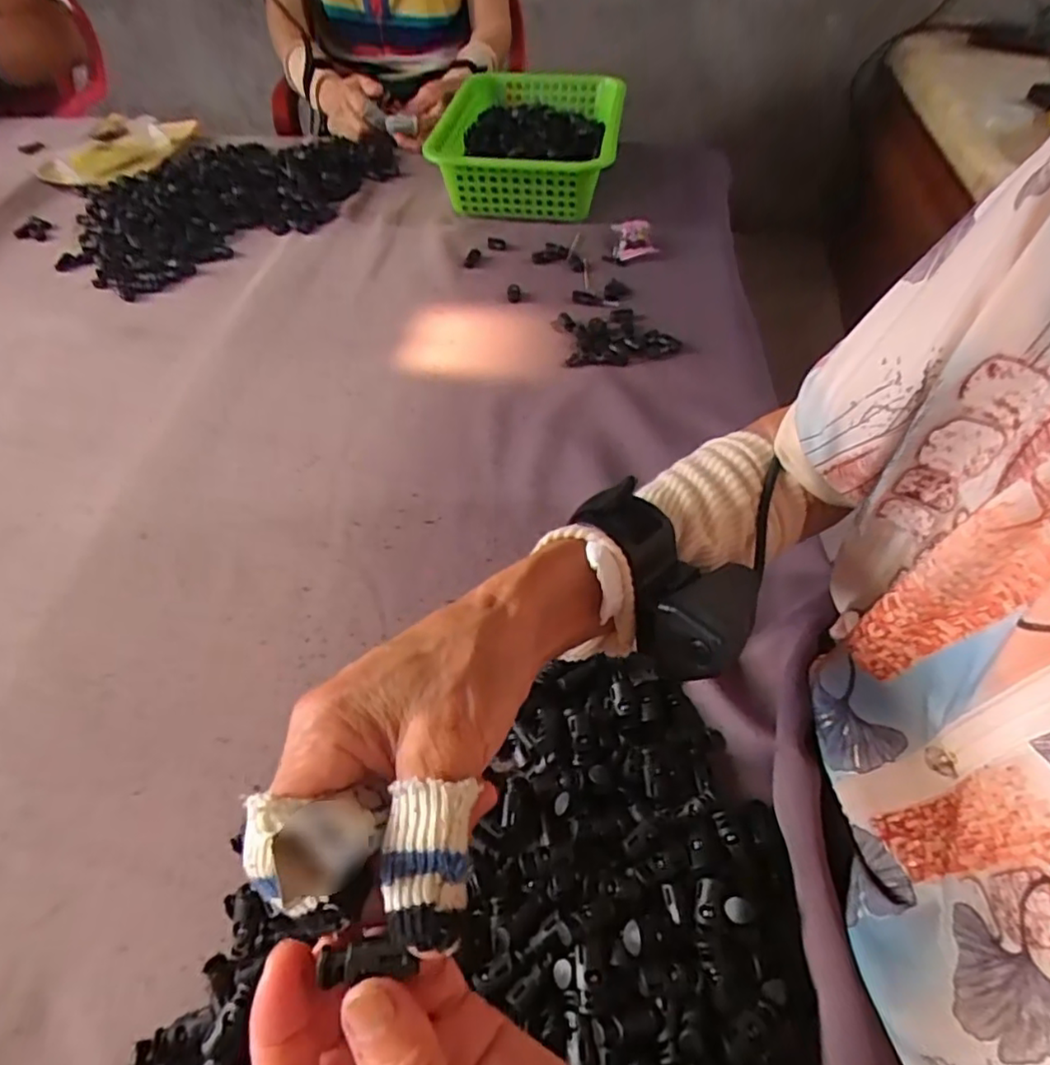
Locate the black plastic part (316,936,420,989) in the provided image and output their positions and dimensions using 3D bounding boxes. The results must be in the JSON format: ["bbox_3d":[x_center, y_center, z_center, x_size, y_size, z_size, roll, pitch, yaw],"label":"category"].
[{"bbox_3d":[-0.043,0.118,0.171,0.026,0.005,0.010,-7,52,4],"label":"black plastic part"}]

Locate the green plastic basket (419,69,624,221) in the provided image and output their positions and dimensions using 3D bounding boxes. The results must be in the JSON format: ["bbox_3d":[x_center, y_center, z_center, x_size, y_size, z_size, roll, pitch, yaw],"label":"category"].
[{"bbox_3d":[0.010,-0.509,0.816,0.219,0.089,0.349,4,52,4],"label":"green plastic basket"}]

